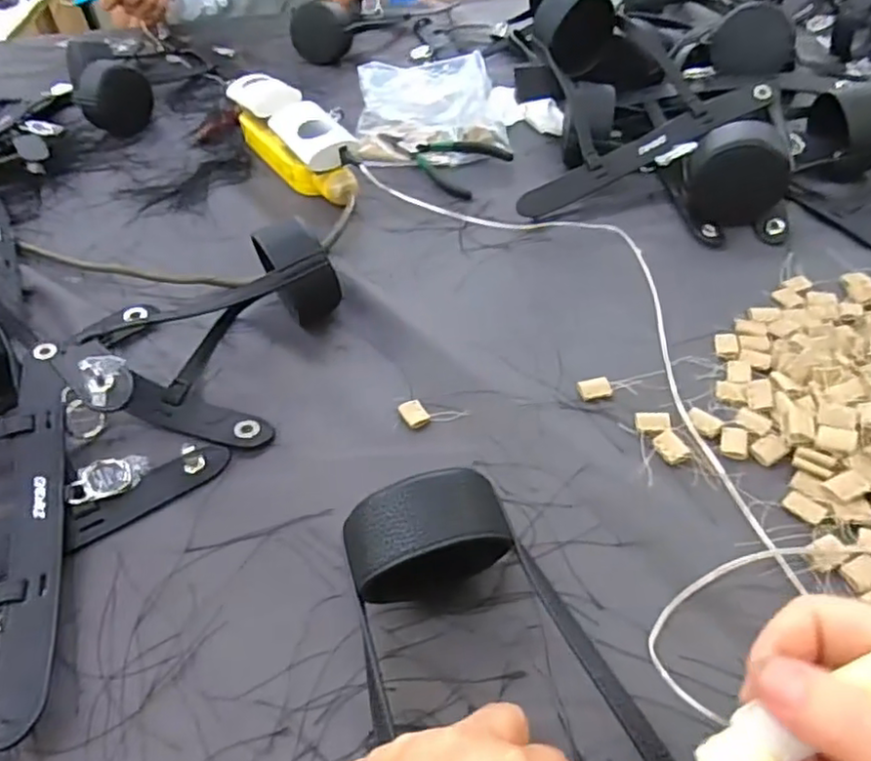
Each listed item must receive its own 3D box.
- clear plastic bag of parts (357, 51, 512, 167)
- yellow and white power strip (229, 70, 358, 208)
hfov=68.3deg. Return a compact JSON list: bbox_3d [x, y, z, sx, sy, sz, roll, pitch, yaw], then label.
[{"bbox_3d":[-0.005,-0.283,0.666,0.154,0.061,0.109,-4,46,1],"label":"clear plastic bag of parts"},{"bbox_3d":[-0.145,-0.251,0.651,0.054,0.057,0.225,-28,50,-21],"label":"yellow and white power strip"}]

